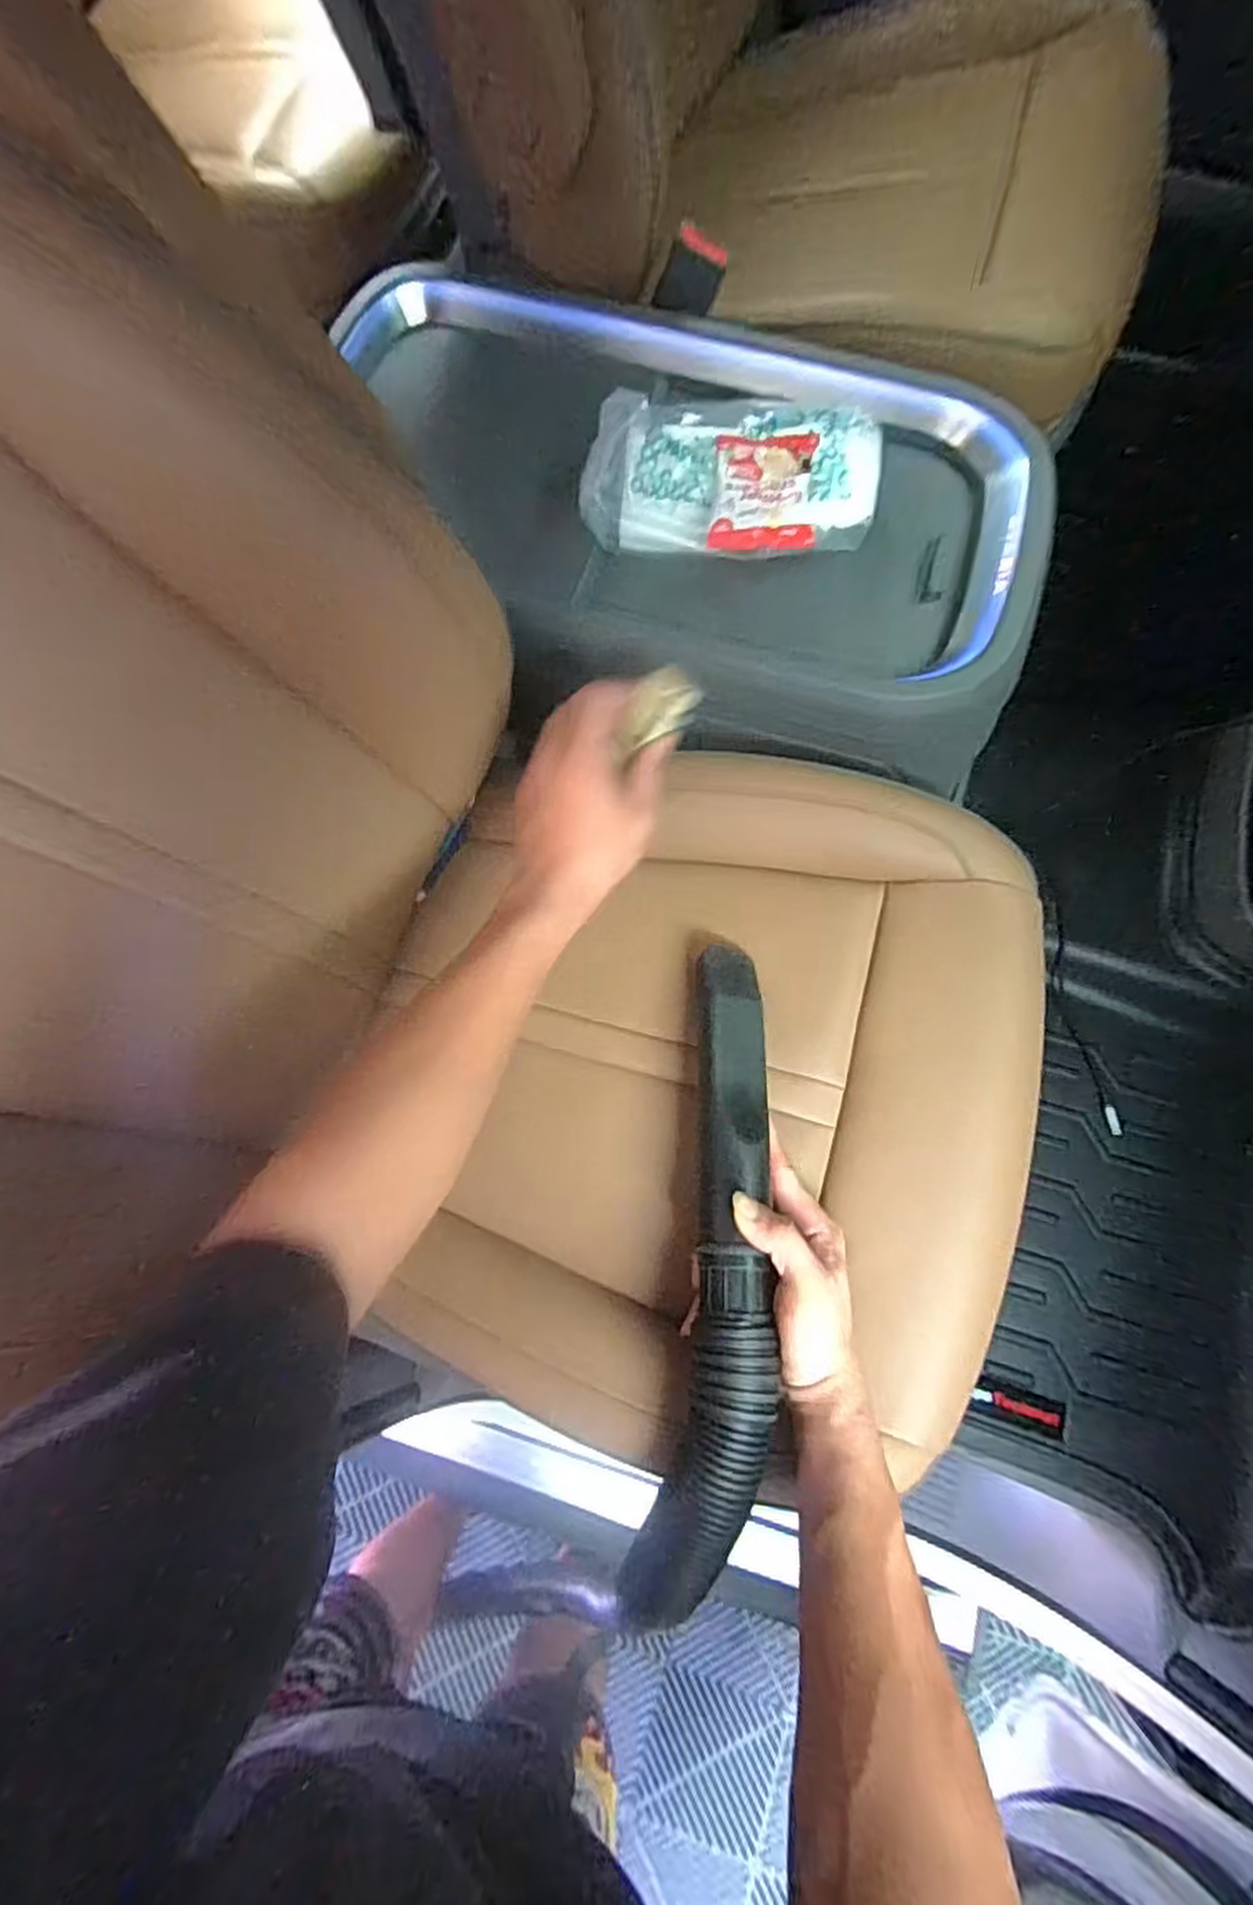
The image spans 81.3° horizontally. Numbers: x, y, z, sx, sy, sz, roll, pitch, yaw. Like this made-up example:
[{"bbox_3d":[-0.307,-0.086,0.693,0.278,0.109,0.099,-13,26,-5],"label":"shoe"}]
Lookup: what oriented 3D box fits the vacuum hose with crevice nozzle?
[{"bbox_3d":[0.056,0.186,0.455,0.066,0.054,0.393,6,72,2],"label":"vacuum hose with crevice nozzle"}]

